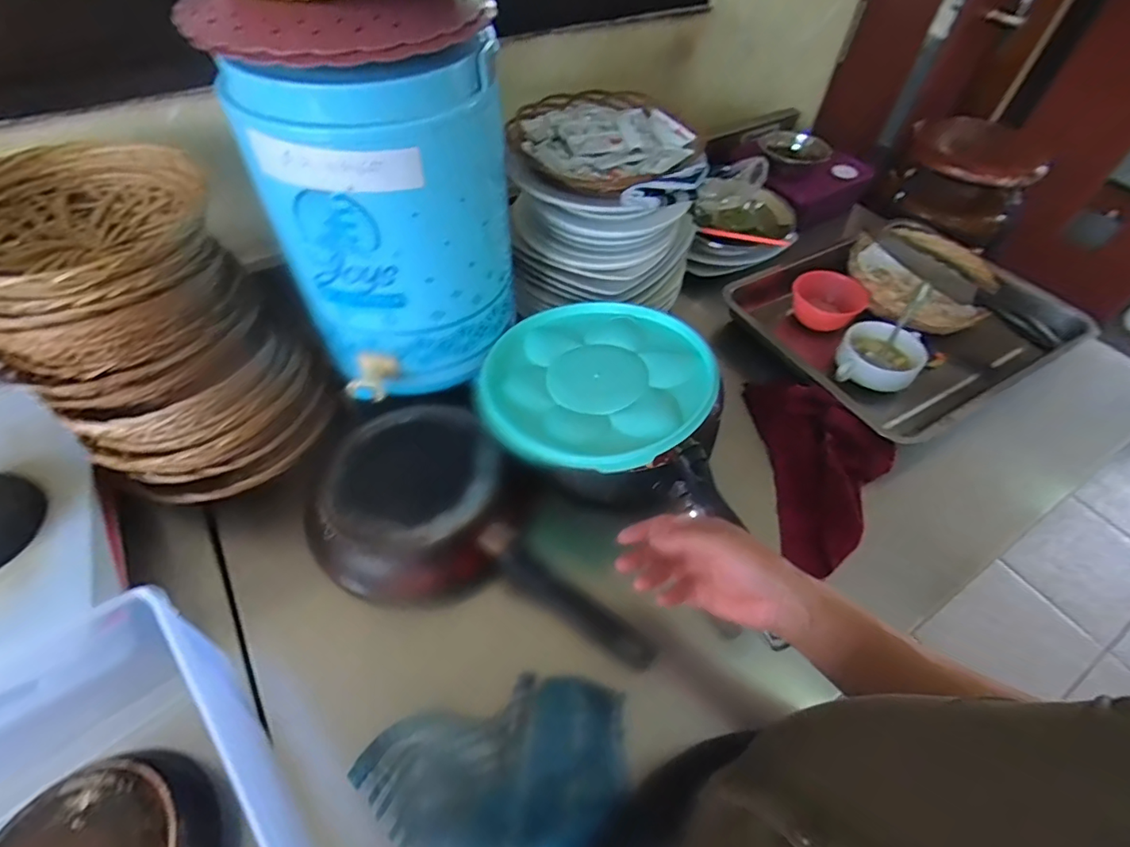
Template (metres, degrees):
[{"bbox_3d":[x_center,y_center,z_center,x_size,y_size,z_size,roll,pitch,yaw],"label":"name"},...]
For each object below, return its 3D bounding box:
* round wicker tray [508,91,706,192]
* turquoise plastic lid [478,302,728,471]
[{"bbox_3d":[0.043,-0.345,0.639,0.208,0.022,0.220,0,53,0],"label":"round wicker tray"},{"bbox_3d":[0.033,-0.050,0.570,0.240,0.034,0.239,0,53,0],"label":"turquoise plastic lid"}]

